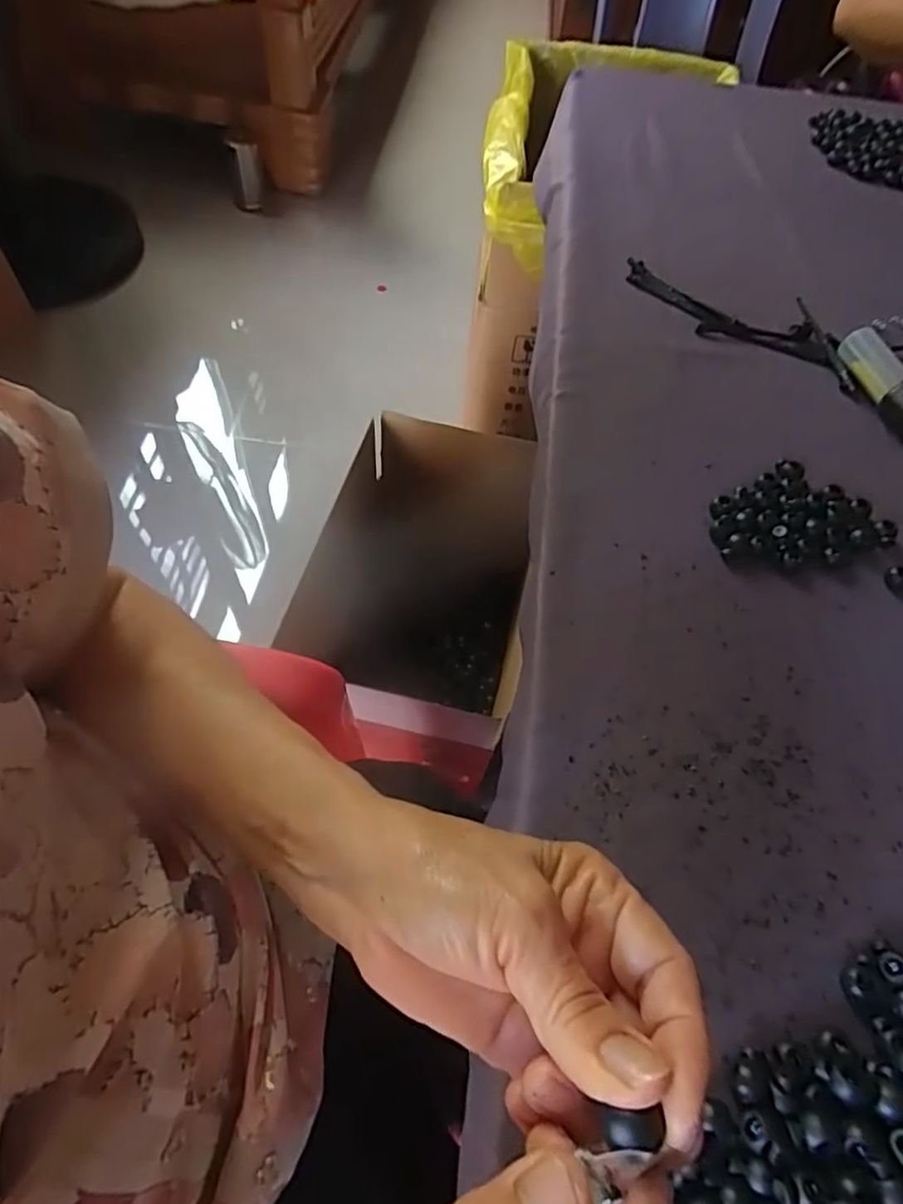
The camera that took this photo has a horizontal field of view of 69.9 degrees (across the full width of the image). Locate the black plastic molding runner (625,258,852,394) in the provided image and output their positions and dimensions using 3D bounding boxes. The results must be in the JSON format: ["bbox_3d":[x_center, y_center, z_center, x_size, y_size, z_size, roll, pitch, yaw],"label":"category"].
[{"bbox_3d":[0.247,-0.248,0.560,0.214,0.012,0.072,32,62,17],"label":"black plastic molding runner"}]

